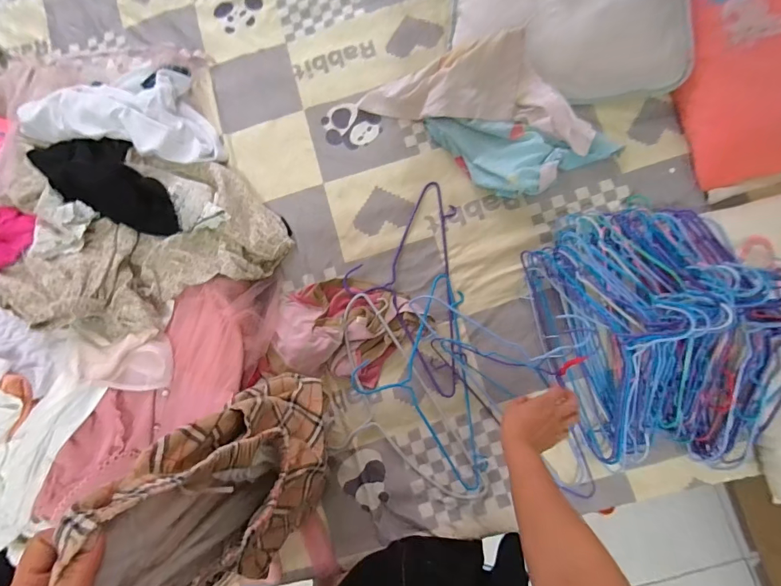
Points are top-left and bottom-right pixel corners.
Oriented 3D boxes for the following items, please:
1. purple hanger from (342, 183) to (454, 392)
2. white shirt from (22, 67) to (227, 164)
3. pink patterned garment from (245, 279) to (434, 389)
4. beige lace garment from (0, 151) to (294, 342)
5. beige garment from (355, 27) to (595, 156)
[{"bbox_3d":[0.020,-0.018,0.782,0.221,0.020,0.425,1,79,3],"label":"purple hanger"},{"bbox_3d":[-0.580,-0.399,0.852,0.437,0.073,0.216,7,82,4],"label":"white shirt"},{"bbox_3d":[-0.093,0.081,0.762,0.311,0.046,0.221,7,82,4],"label":"pink patterned garment"},{"bbox_3d":[-0.470,-0.117,0.760,0.479,0.152,0.380,-18,81,0],"label":"beige lace garment"},{"bbox_3d":[0.181,-0.411,0.783,0.464,0.103,0.152,16,85,7],"label":"beige garment"}]

